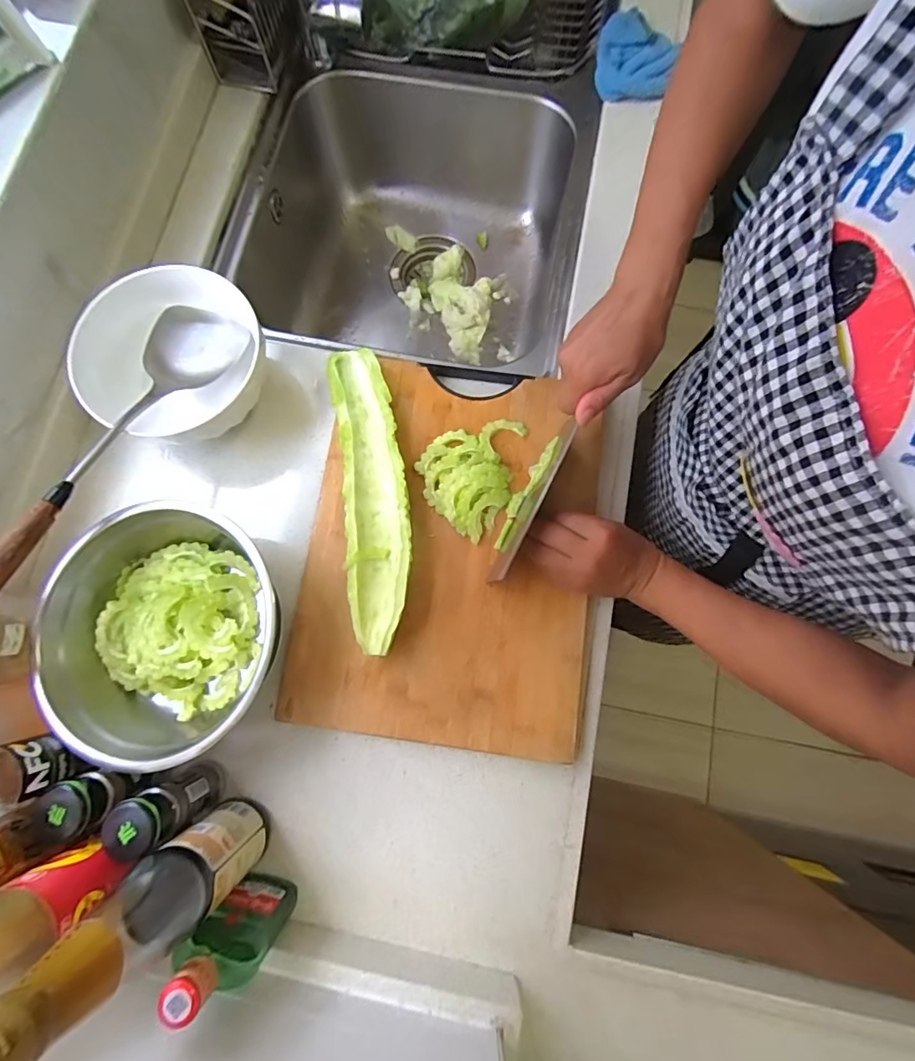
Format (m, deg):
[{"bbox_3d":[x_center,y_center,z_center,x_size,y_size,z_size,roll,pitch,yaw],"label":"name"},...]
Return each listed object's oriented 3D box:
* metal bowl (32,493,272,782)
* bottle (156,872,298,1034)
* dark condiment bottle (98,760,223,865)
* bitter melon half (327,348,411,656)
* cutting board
[{"bbox_3d":[-0.244,0.090,0.416,0.176,0.089,0.196,2,77,1],"label":"metal bowl"},{"bbox_3d":[-0.170,0.311,0.368,0.052,0.138,0.037,37,80,8],"label":"bottle"},{"bbox_3d":[-0.240,0.229,0.394,0.047,0.117,0.041,-36,80,-8],"label":"dark condiment bottle"},{"bbox_3d":[-0.081,-0.038,0.472,0.061,0.037,0.294,-8,77,-2],"label":"bitter melon half"},{"bbox_3d":[-0.009,0.006,0.474,0.277,0.029,0.377,6,78,2],"label":"cutting board"}]

